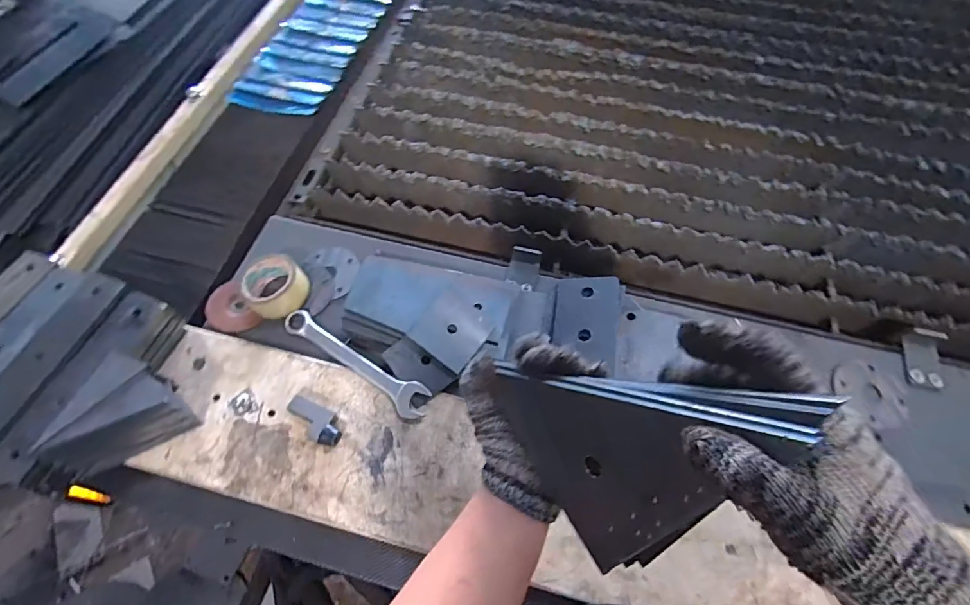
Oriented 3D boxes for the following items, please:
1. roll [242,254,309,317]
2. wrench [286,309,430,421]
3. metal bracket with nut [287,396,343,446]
[{"bbox_3d":[-0.345,-0.031,0.760,0.098,0.044,0.108,-27,63,-16],"label":"roll"},{"bbox_3d":[-0.207,0.089,0.713,0.283,0.013,0.050,26,84,22],"label":"wrench"},{"bbox_3d":[-0.242,0.168,0.654,0.090,0.034,0.042,25,65,13],"label":"metal bracket with nut"}]

